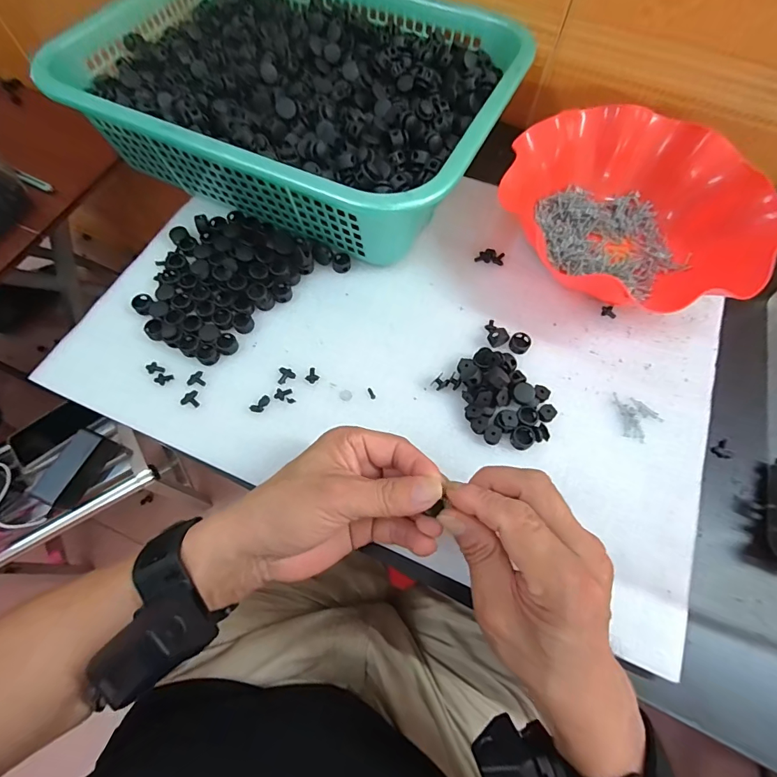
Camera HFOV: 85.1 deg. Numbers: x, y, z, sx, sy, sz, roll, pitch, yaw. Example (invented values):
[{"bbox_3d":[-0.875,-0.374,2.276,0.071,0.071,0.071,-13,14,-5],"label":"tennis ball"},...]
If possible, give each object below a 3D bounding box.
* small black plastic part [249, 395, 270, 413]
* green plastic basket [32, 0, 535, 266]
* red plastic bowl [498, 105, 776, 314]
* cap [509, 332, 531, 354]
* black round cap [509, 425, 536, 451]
[{"bbox_3d":[-0.102,0.013,0.339,0.017,0.004,0.009,-39,74,-16],"label":"small black plastic part"},{"bbox_3d":[-0.087,-0.290,0.414,0.384,0.098,0.289,23,68,7],"label":"green plastic basket"},{"bbox_3d":[0.218,-0.171,0.400,0.221,0.060,0.221,1,67,-2],"label":"red plastic bowl"},{"bbox_3d":[0.113,-0.039,0.364,0.016,0.007,0.017,1,67,-2],"label":"cap"},{"bbox_3d":[0.104,0.038,0.328,0.017,0.008,0.017,1,67,-2],"label":"black round cap"}]

